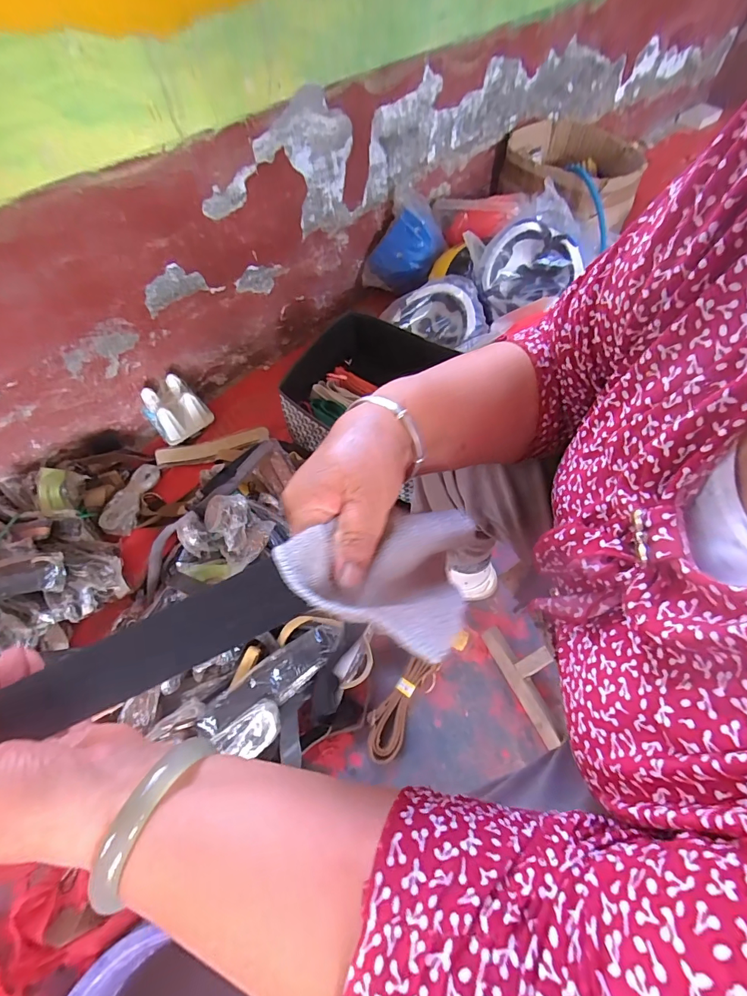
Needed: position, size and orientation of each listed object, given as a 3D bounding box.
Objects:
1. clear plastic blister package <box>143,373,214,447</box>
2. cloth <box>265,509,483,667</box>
[{"bbox_3d":[-0.455,-0.200,0.984,0.122,0.117,0.084,-38,65,-18],"label":"clear plastic blister package"},{"bbox_3d":[0.017,0.046,0.229,0.122,0.028,0.079,-9,57,-33],"label":"cloth"}]

